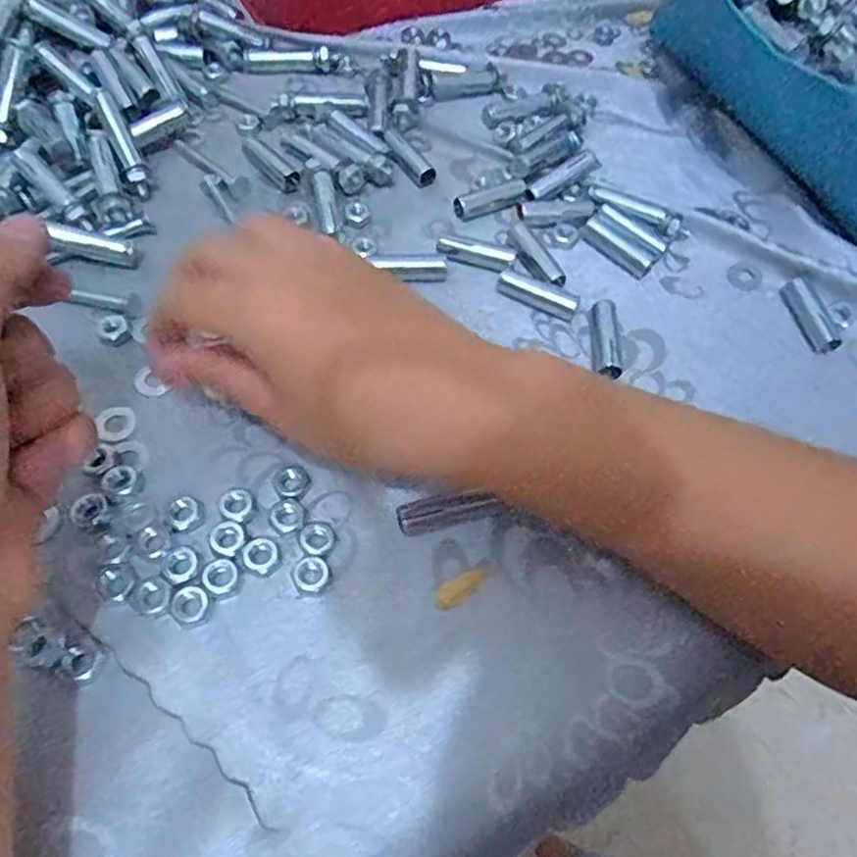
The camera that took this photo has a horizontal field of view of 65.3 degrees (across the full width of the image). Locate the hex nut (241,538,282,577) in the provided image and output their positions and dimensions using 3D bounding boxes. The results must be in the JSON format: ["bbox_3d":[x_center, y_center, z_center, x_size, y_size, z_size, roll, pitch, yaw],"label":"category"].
[{"bbox_3d":[-0.061,0.046,0.244,0.013,0.004,0.014,-31,65,-21],"label":"hex nut"}]

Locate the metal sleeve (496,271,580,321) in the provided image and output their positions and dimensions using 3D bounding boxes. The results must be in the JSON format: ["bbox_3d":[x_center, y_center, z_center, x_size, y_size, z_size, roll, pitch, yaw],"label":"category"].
[{"bbox_3d":[0.052,-0.064,0.318,0.040,0.008,0.011,27,60,12],"label":"metal sleeve"}]

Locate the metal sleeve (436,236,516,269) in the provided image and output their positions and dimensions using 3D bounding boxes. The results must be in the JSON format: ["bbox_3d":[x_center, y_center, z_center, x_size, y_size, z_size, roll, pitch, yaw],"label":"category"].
[{"bbox_3d":[0.023,-0.086,0.328,0.039,0.008,0.010,18,58,7],"label":"metal sleeve"}]

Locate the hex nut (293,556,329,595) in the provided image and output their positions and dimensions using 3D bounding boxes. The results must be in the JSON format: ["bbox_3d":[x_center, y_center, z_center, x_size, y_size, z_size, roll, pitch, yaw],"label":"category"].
[{"bbox_3d":[-0.042,0.052,0.242,0.013,0.004,0.014,-21,62,-16],"label":"hex nut"}]

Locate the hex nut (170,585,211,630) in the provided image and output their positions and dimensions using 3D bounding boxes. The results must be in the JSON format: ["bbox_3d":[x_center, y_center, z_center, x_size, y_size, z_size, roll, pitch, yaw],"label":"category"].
[{"bbox_3d":[-0.083,0.062,0.233,0.013,0.004,0.014,-32,66,-22],"label":"hex nut"}]

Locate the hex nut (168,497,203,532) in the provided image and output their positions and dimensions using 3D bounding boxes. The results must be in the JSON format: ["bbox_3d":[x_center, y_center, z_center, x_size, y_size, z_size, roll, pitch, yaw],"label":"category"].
[{"bbox_3d":[-0.091,0.031,0.249,0.012,0.004,0.013,-21,62,-16],"label":"hex nut"}]

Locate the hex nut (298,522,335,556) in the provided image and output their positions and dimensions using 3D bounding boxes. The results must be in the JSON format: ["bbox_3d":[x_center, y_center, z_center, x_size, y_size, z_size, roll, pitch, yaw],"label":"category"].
[{"bbox_3d":[-0.041,0.040,0.248,0.013,0.004,0.013,-31,65,-21],"label":"hex nut"}]

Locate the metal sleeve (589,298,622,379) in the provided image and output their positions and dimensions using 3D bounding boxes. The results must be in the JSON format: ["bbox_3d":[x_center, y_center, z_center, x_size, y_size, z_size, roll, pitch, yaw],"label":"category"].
[{"bbox_3d":[0.081,-0.043,0.307,0.014,0.011,0.045,8,58,1],"label":"metal sleeve"}]

